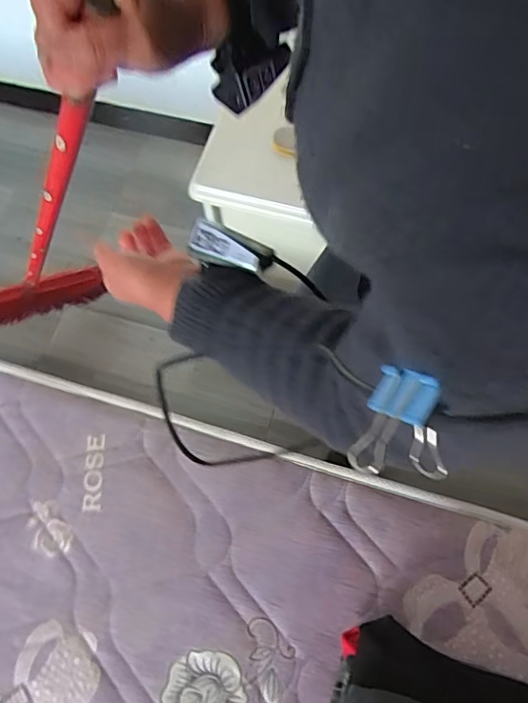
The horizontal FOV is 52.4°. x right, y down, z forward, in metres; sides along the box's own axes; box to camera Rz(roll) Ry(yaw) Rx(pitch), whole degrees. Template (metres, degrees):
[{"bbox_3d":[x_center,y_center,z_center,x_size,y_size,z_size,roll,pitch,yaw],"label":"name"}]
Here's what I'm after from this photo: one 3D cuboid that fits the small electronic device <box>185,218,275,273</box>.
[{"bbox_3d":[-0.029,-0.084,0.446,0.070,0.024,0.025,19,70,9],"label":"small electronic device"}]

